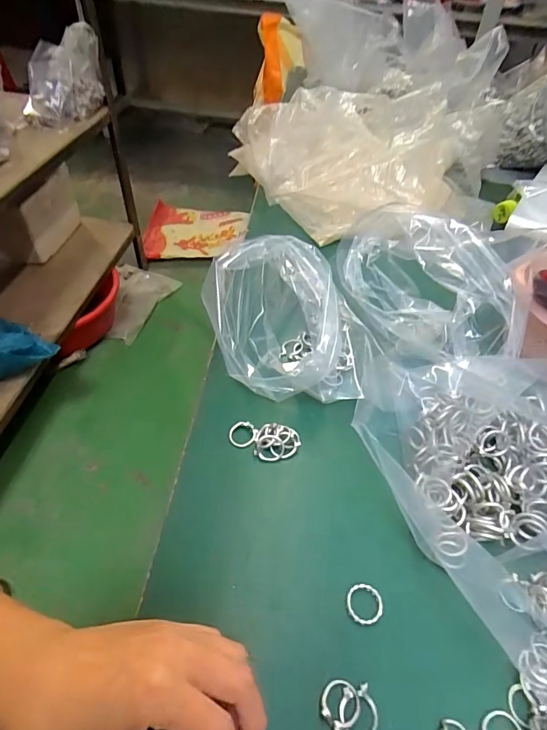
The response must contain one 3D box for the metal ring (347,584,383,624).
[{"bbox_3d":[0.061,0.158,0.278,0.023,0.007,0.023,2,48,-3],"label":"metal ring"}]

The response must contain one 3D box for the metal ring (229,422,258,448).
[{"bbox_3d":[-0.026,0.058,0.356,0.023,0.004,0.023,2,48,-3],"label":"metal ring"}]

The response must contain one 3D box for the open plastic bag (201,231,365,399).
[{"bbox_3d":[0.016,-0.048,0.397,0.161,0.090,0.149,8,48,2],"label":"open plastic bag"}]

